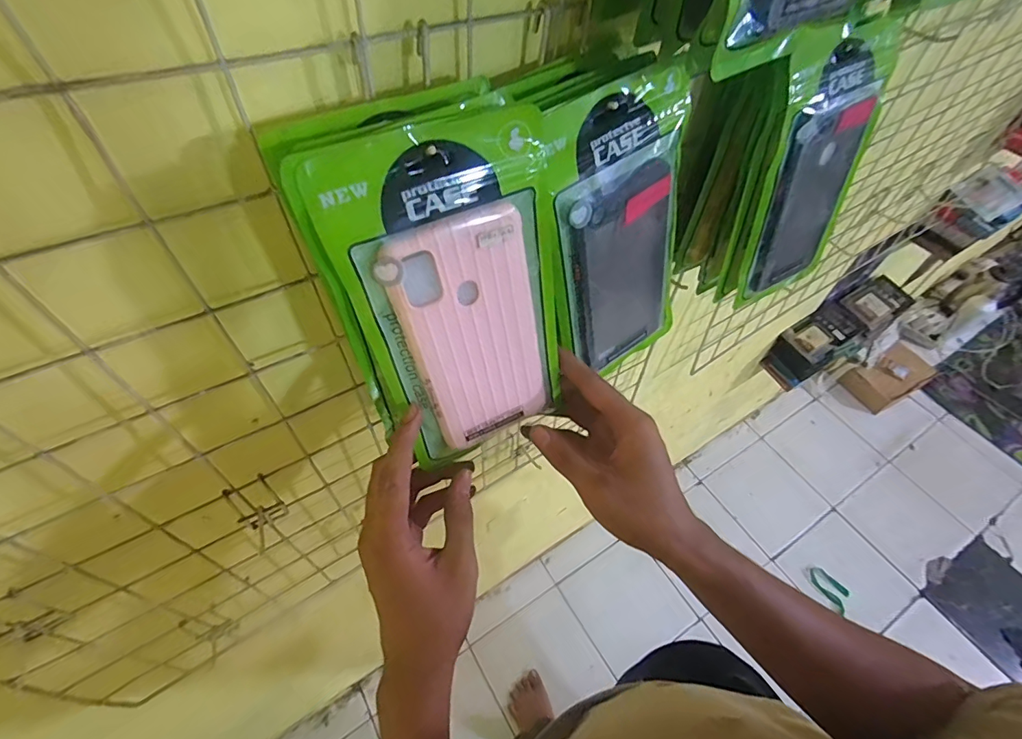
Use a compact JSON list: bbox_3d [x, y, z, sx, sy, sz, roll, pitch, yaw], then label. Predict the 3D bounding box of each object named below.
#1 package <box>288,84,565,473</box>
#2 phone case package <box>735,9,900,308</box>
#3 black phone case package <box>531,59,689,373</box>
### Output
[{"bbox_3d":[-0.023,-0.033,0.267,0.117,0.197,0.016,-25,43,-14],"label":"package"},{"bbox_3d":[0.250,-0.159,0.384,0.111,0.217,0.012,-27,46,-13],"label":"phone case package"},{"bbox_3d":[0.073,-0.077,0.315,0.102,0.200,0.013,-35,49,-15],"label":"black phone case package"}]

